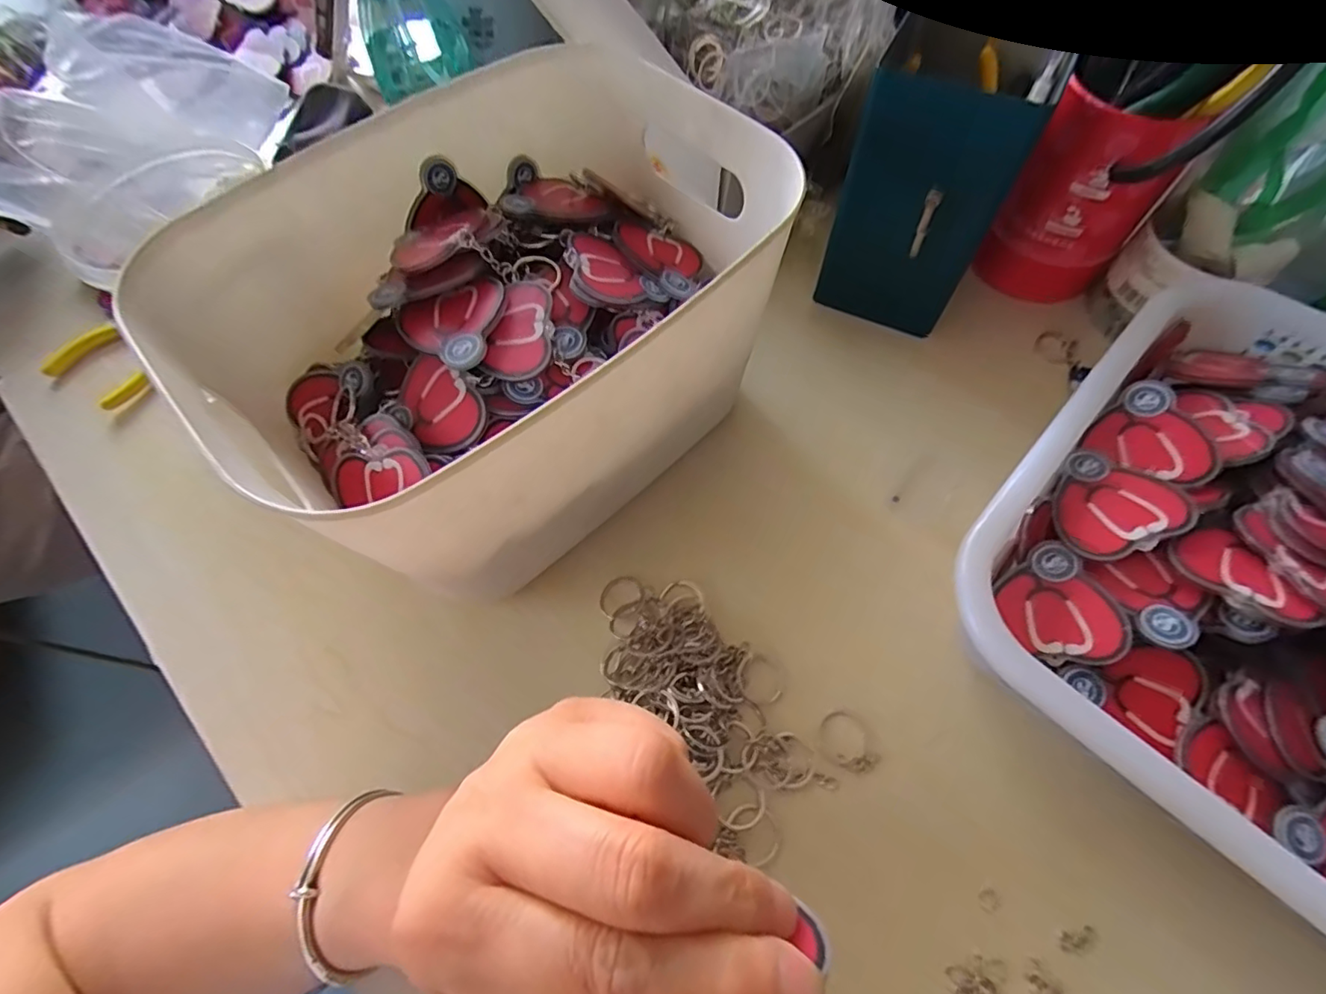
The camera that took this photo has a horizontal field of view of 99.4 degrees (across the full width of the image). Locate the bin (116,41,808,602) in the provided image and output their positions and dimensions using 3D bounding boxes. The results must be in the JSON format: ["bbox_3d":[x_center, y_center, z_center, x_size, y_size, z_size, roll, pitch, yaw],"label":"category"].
[{"bbox_3d":[-0.072,-0.081,0.283,0.248,0.131,0.186,-40,68,-17],"label":"bin"}]

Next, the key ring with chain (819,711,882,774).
[{"bbox_3d":[0.089,0.119,0.272,0.024,0.004,0.029,-20,63,-7],"label":"key ring with chain"}]

